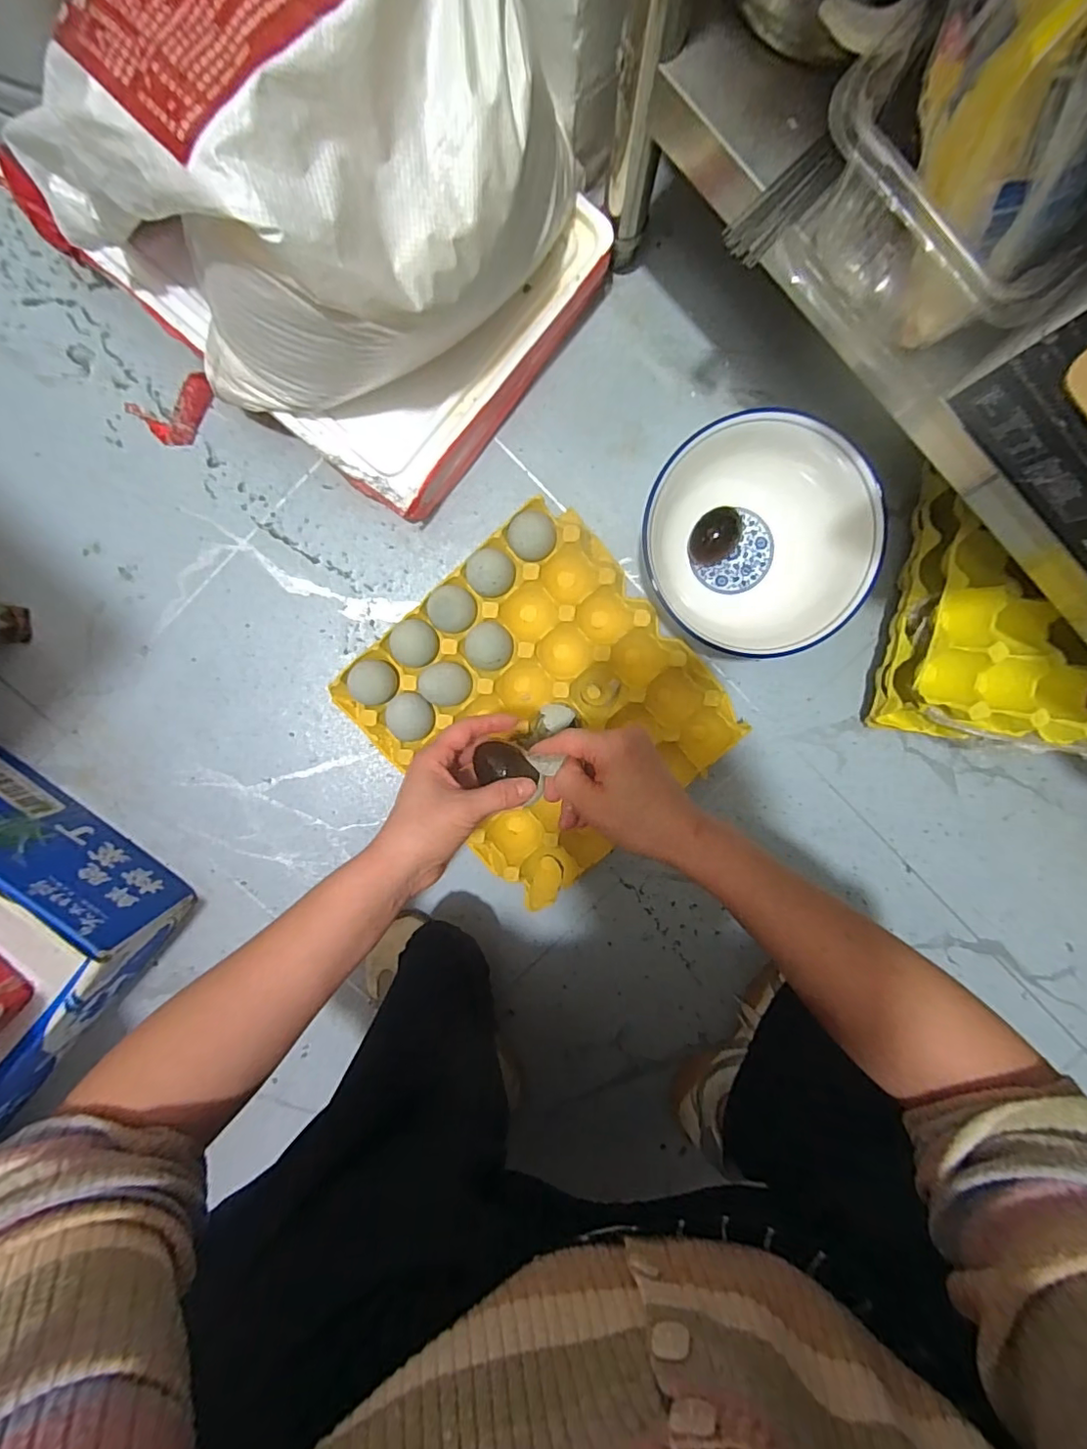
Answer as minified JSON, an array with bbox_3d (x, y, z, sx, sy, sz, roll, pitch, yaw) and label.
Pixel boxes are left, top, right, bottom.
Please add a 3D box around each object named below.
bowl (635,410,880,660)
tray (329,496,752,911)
[{"bbox_3d":[0.180,-0.162,0.501,0.189,0.092,0.184,0,96,-1],"label":"bowl"},{"bbox_3d":[0.001,-0.018,0.535,0.280,0.046,0.294,-42,96,3],"label":"tray"}]

